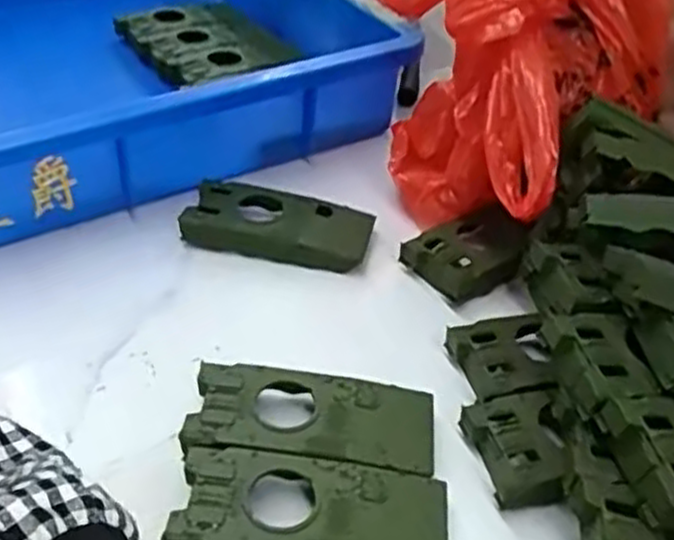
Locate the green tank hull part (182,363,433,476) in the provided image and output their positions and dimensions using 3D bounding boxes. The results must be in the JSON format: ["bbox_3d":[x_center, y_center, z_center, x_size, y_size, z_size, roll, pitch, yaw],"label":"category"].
[{"bbox_3d":[-0.010,0.064,0.345,0.102,0.014,0.045,4,39,2],"label":"green tank hull part"}]

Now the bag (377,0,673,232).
[{"bbox_3d":[0.100,-0.116,0.442,0.123,0.148,0.165,-19,45,-25],"label":"bag"}]

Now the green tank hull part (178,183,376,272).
[{"bbox_3d":[-0.034,-0.024,0.457,0.104,0.021,0.043,7,39,6],"label":"green tank hull part"}]

